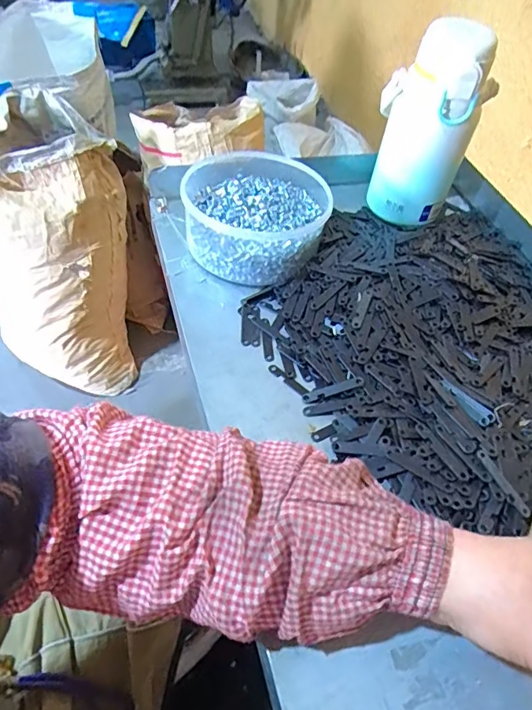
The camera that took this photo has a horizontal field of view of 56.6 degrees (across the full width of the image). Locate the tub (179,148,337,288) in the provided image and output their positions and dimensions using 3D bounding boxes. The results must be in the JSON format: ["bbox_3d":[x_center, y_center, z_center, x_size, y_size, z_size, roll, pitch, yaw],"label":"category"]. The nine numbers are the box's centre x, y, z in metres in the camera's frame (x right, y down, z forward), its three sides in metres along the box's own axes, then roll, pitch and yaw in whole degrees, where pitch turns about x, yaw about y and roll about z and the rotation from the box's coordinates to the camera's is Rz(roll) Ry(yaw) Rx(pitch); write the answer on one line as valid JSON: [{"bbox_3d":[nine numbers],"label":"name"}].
[{"bbox_3d":[-0.013,-0.147,0.522,0.141,0.070,0.144,3,49,-3],"label":"tub"}]

